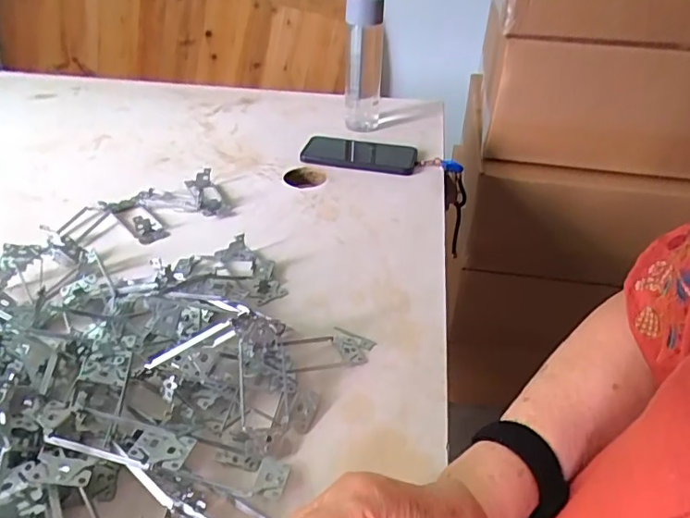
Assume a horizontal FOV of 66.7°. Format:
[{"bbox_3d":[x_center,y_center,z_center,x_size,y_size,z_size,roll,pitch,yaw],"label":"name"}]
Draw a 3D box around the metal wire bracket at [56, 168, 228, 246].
[{"bbox_3d":[-0.239,-0.061,0.632,0.190,0.027,0.097,-15,41,-24],"label":"metal wire bracket"}]

